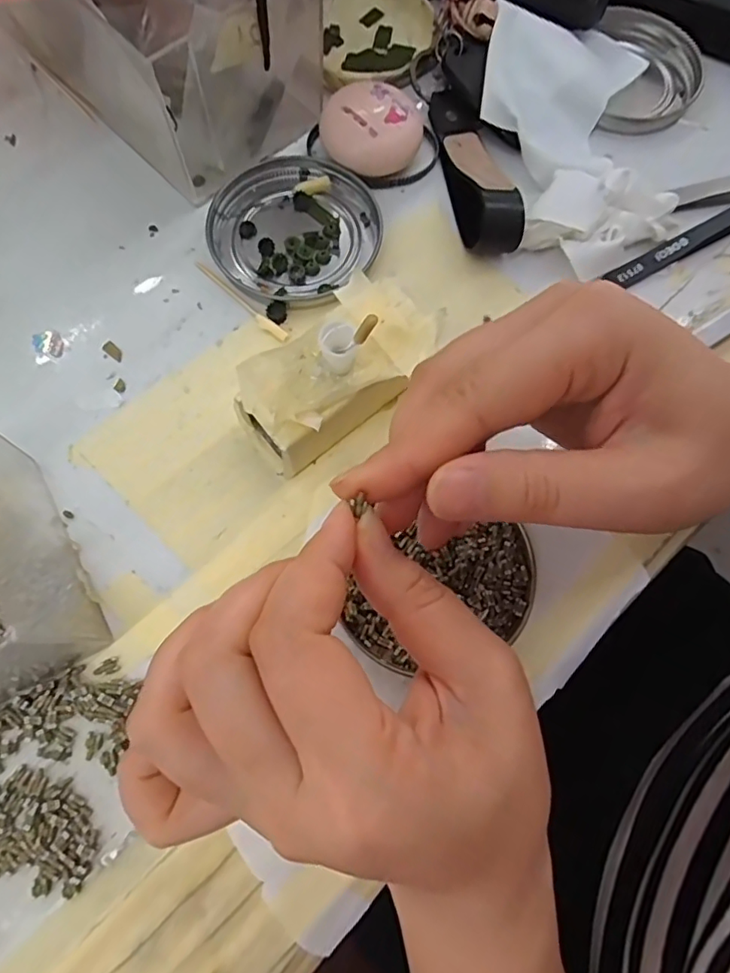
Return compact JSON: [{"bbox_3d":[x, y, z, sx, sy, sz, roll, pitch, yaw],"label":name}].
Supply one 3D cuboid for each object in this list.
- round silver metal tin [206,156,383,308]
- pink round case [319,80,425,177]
[{"bbox_3d":[-0.034,-0.122,0.263,0.077,0.008,0.075,1,73,-2],"label":"round silver metal tin"},{"bbox_3d":[0.002,-0.171,0.270,0.046,0.024,0.039,26,74,6],"label":"pink round case"}]

